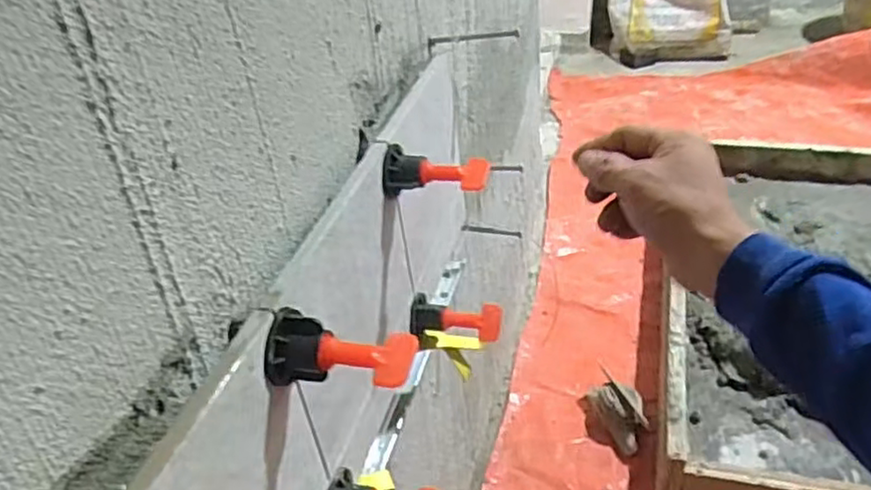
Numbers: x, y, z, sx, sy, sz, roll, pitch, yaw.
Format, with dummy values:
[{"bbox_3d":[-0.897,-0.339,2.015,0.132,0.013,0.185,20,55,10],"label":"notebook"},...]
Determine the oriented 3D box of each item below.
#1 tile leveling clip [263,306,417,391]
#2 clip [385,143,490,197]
[{"bbox_3d":[-0.038,0.046,0.281,0.057,0.028,0.027,4,37,15],"label":"tile leveling clip"},{"bbox_3d":[0.001,-0.042,0.393,0.059,0.028,0.027,3,36,14],"label":"clip"}]

